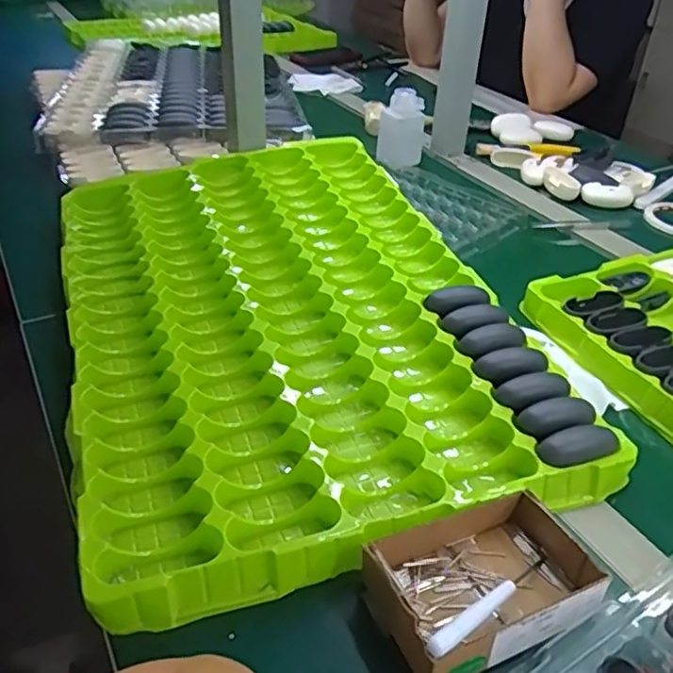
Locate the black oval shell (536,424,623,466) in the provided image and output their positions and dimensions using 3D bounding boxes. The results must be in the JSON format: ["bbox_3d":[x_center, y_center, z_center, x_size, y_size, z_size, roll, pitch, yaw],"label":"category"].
[{"bbox_3d":[0.178,0.081,0.459,0.065,0.020,0.026,-14,39,-20],"label":"black oval shell"}]

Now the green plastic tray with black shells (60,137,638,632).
[{"bbox_3d":[-0.055,-0.044,0.606,0.381,0.041,0.586,-11,38,-17],"label":"green plastic tray with black shells"}]

